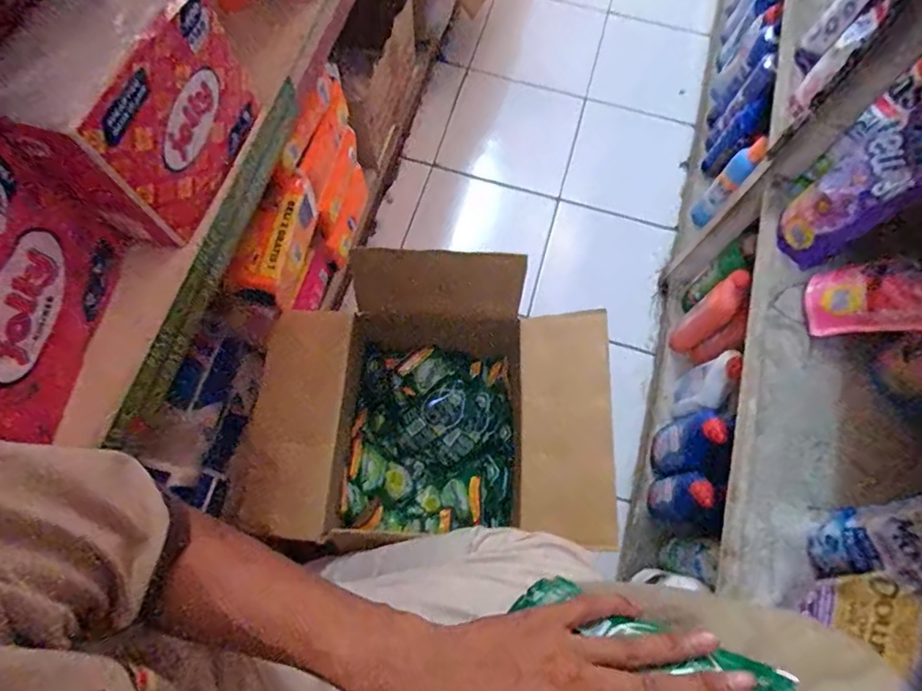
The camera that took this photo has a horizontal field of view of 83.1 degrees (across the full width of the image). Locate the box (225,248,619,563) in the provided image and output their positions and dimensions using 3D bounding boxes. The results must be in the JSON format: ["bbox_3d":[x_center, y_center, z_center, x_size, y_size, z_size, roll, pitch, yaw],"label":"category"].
[{"bbox_3d":[-0.022,0.114,0.791,0.447,0.334,0.367,5,71,0],"label":"box"}]

